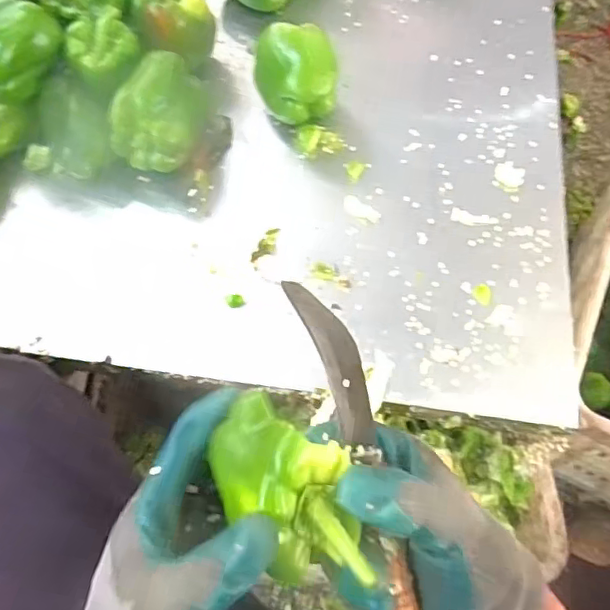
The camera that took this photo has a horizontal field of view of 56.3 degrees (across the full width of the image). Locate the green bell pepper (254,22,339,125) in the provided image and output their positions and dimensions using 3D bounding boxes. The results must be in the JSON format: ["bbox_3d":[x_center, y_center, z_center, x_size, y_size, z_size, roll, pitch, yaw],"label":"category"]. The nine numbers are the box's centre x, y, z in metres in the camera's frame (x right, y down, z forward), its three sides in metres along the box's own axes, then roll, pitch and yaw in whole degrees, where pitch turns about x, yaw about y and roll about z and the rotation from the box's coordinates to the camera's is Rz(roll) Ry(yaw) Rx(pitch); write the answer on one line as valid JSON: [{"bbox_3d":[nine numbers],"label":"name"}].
[{"bbox_3d":[-0.009,-0.261,0.652,0.091,0.082,0.089,-6,63,0],"label":"green bell pepper"}]

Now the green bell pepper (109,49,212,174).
[{"bbox_3d":[-0.153,-0.218,0.633,0.068,0.080,0.130,22,66,13],"label":"green bell pepper"}]

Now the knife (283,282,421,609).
[{"bbox_3d":[0.031,0.086,0.337,0.031,0.015,0.210,-14,79,-4],"label":"knife"}]

